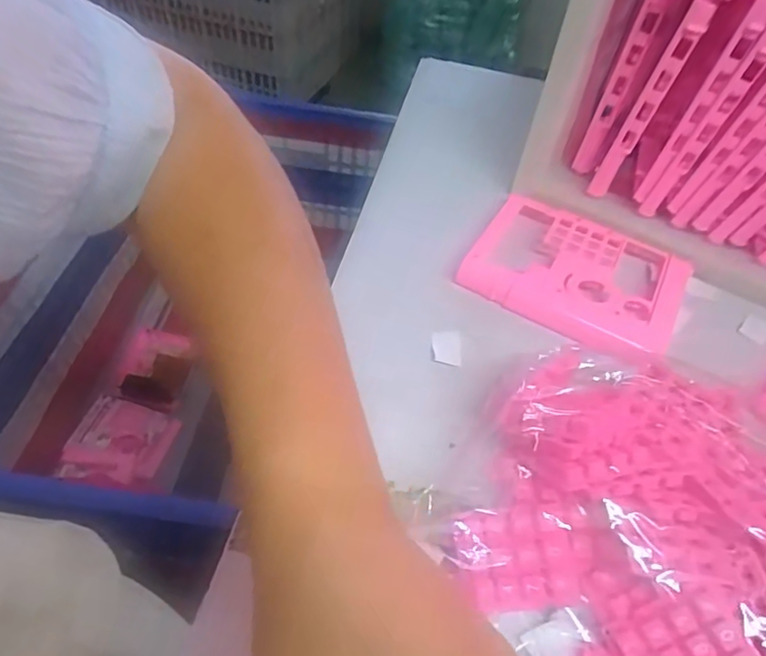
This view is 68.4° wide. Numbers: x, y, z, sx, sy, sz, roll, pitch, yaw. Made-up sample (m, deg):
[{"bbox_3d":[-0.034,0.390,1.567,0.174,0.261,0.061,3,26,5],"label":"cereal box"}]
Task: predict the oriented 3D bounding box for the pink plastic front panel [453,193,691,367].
[{"bbox_3d":[0.156,-0.048,0.451,0.161,0.013,0.133,27,53,16],"label":"pink plastic front panel"}]

